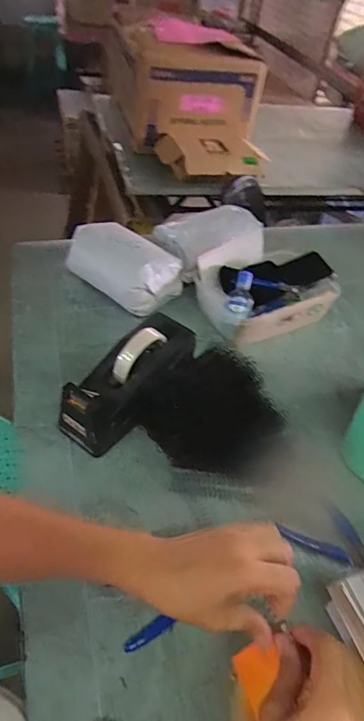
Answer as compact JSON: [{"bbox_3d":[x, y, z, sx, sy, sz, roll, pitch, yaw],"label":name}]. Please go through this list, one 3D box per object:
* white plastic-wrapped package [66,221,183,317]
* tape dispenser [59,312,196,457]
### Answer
[{"bbox_3d":[-0.117,-0.172,0.819,0.228,0.099,0.118,33,50,24],"label":"white plastic-wrapped package"},{"bbox_3d":[-0.068,0.019,0.575,0.079,0.082,0.211,33,68,24],"label":"tape dispenser"}]

